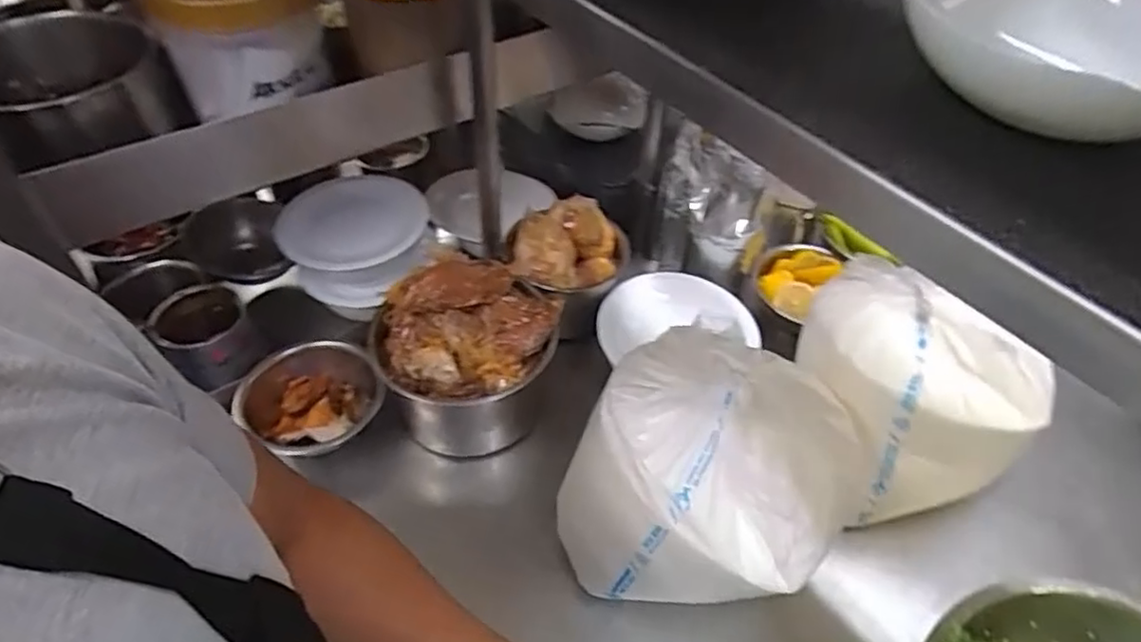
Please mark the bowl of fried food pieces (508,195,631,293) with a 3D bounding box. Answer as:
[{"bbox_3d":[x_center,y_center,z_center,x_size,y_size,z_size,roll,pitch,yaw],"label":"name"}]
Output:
[{"bbox_3d":[0.000,-0.092,0.824,0.145,0.074,0.126,2,47,-1],"label":"bowl of fried food pieces"}]

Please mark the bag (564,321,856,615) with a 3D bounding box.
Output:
[{"bbox_3d":[0.113,0.139,0.579,0.212,0.198,0.186,29,53,22],"label":"bag"}]

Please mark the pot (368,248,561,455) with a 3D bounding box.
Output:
[{"bbox_3d":[-0.114,0.042,0.736,0.169,0.182,0.156,-30,56,-27],"label":"pot"}]

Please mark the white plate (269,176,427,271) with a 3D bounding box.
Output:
[{"bbox_3d":[-0.290,-0.135,0.880,0.184,0.023,0.184,1,47,-2],"label":"white plate"}]

